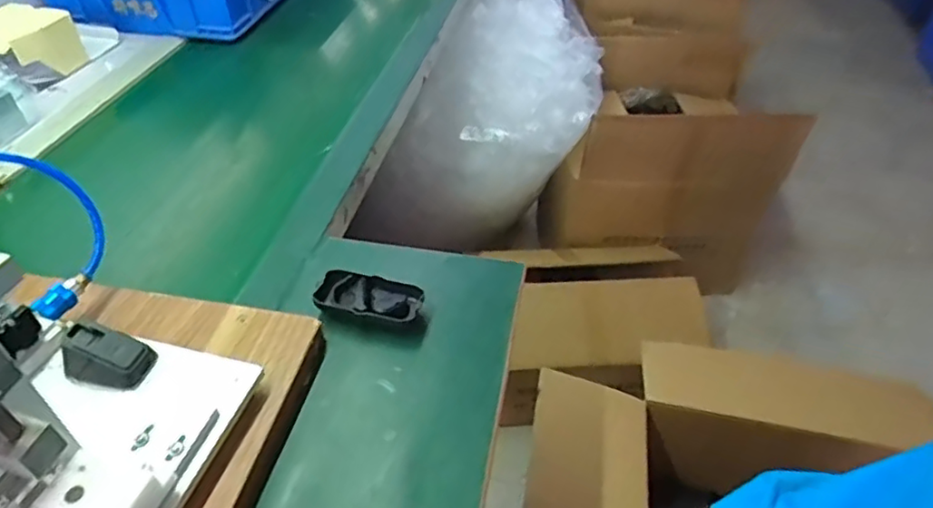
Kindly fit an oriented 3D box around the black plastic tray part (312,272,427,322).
[{"bbox_3d":[-0.100,0.047,0.643,0.105,0.023,0.053,9,44,8],"label":"black plastic tray part"}]

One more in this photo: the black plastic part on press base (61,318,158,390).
[{"bbox_3d":[-0.304,0.084,0.518,0.065,0.037,0.041,7,43,6],"label":"black plastic part on press base"}]

